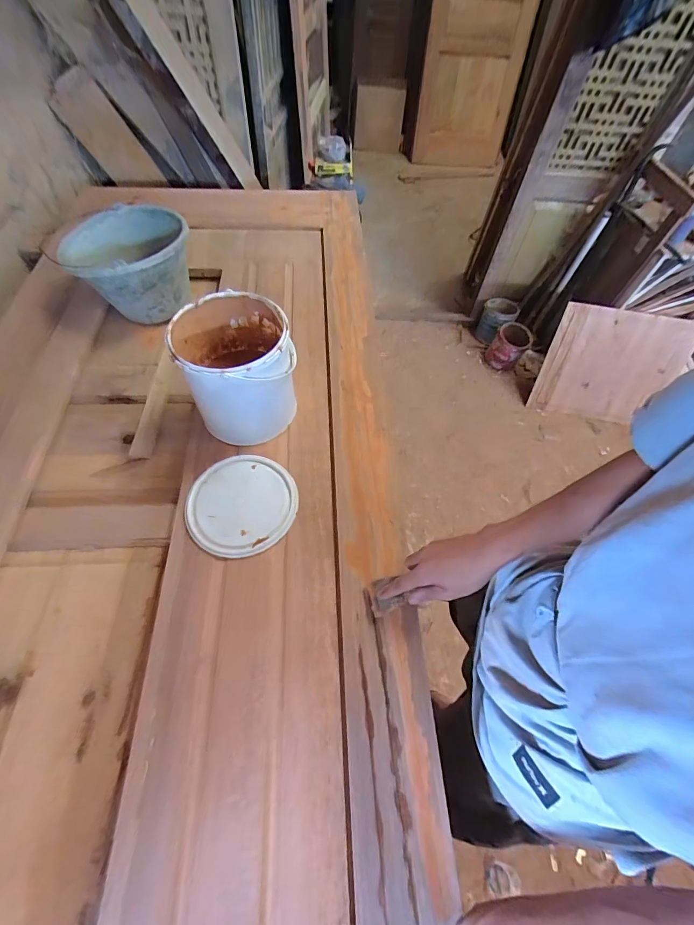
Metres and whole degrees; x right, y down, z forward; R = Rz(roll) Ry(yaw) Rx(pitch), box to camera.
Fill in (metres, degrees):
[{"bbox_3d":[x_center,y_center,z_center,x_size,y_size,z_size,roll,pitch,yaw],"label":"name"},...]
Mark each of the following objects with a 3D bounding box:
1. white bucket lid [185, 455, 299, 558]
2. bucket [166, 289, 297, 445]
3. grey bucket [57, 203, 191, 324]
[{"bbox_3d":[-0.169,0.065,0.602,0.169,0.009,0.163,1,59,-1],"label":"white bucket lid"},{"bbox_3d":[-0.175,-0.146,0.644,0.170,0.213,0.181,1,59,-1],"label":"bucket"},{"bbox_3d":[-0.463,-0.431,0.837,0.239,0.185,0.239,2,58,-3],"label":"grey bucket"}]

